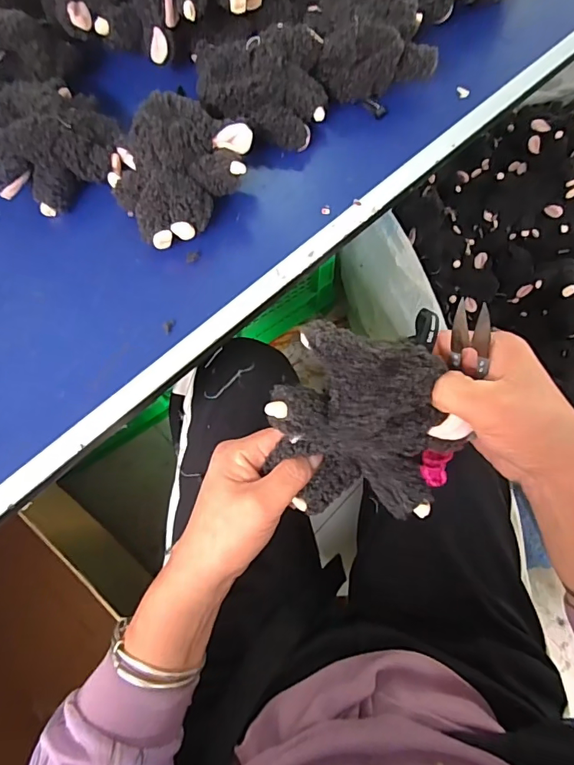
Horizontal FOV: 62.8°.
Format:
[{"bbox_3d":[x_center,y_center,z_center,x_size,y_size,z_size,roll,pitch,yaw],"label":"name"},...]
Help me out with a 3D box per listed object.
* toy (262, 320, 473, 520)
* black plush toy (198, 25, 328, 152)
[{"bbox_3d":[0.049,0.030,0.310,0.123,0.050,0.134,2,112,5],"label":"toy"},{"bbox_3d":[-0.028,-0.278,0.445,0.128,0.062,0.098,6,72,3],"label":"black plush toy"}]

